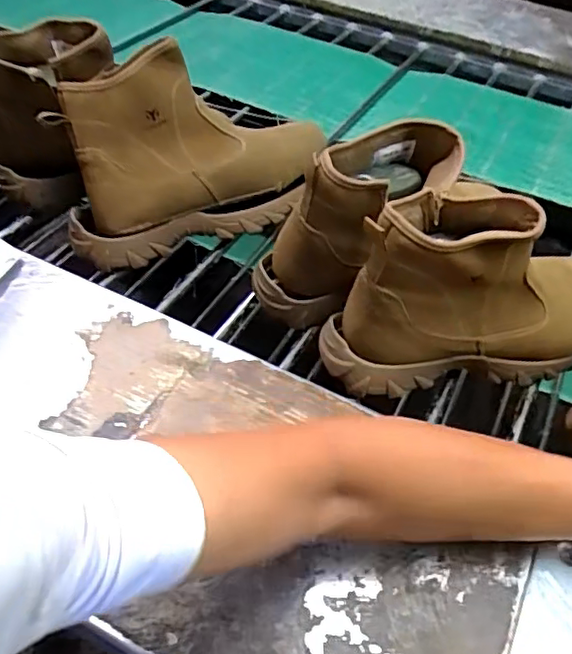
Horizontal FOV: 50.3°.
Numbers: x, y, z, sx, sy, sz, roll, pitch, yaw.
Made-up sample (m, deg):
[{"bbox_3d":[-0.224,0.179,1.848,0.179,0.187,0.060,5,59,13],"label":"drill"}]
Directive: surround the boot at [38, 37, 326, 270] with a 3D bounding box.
[{"bbox_3d":[-0.089,-0.185,0.637,0.282,0.156,0.111,-17,53,-20],"label":"boot"}]

